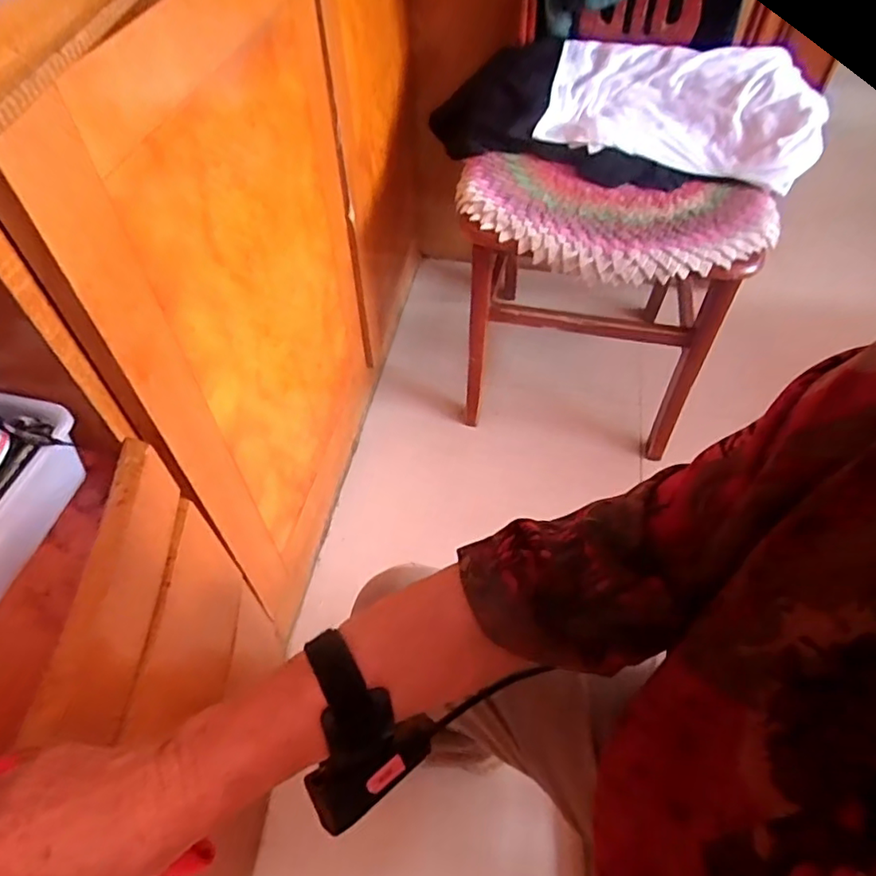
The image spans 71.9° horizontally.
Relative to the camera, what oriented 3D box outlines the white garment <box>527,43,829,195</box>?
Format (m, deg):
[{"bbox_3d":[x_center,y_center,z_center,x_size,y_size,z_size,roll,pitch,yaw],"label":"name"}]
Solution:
[{"bbox_3d":[0.317,-0.435,0.792,0.344,0.092,0.152,17,55,13],"label":"white garment"}]

